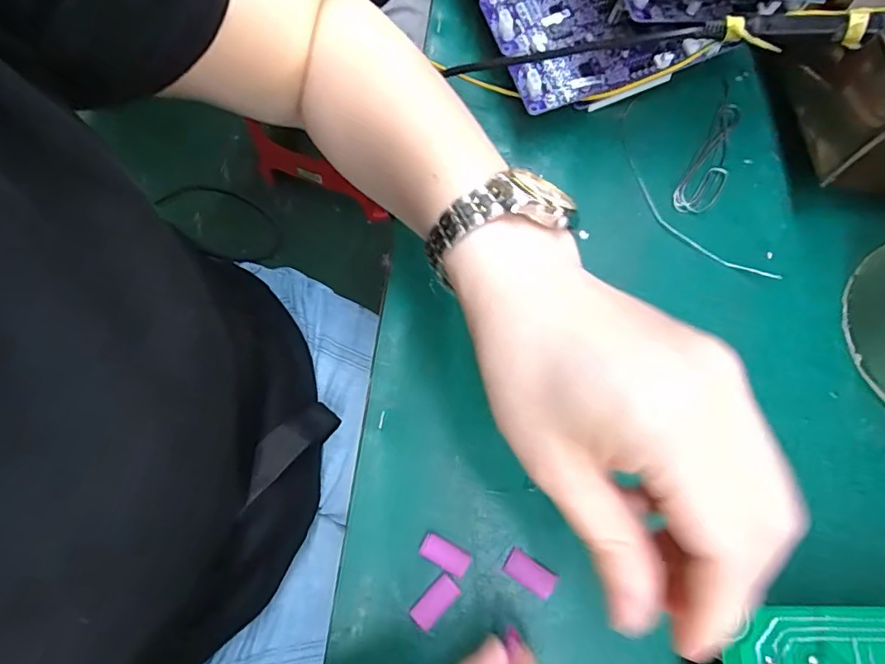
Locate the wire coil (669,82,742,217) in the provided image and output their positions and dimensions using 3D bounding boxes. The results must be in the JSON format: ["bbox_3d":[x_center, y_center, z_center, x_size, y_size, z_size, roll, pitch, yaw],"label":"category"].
[{"bbox_3d":[0.176,-0.121,0.340,0.026,0.005,0.111,24,74,9],"label":"wire coil"}]

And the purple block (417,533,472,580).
[{"bbox_3d":[0.001,0.112,0.266,0.025,0.006,0.012,28,75,10],"label":"purple block"}]

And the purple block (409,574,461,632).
[{"bbox_3d":[-0.003,0.133,0.261,0.025,0.004,0.013,-44,76,-12],"label":"purple block"}]

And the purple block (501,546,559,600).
[{"bbox_3d":[0.044,0.120,0.264,0.026,0.004,0.013,29,75,10],"label":"purple block"}]

